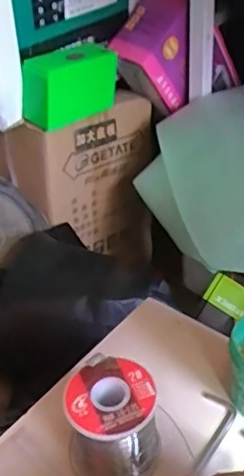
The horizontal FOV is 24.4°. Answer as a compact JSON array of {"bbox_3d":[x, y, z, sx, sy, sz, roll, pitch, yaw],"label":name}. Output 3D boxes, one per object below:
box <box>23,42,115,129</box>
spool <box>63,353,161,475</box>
[{"bbox_3d":[-0.082,-0.249,0.918,0.068,0.101,0.154,27,47,33],"label":"box"},{"bbox_3d":[-0.007,0.129,0.397,0.062,0.068,0.058,-2,38,1],"label":"spool"}]

